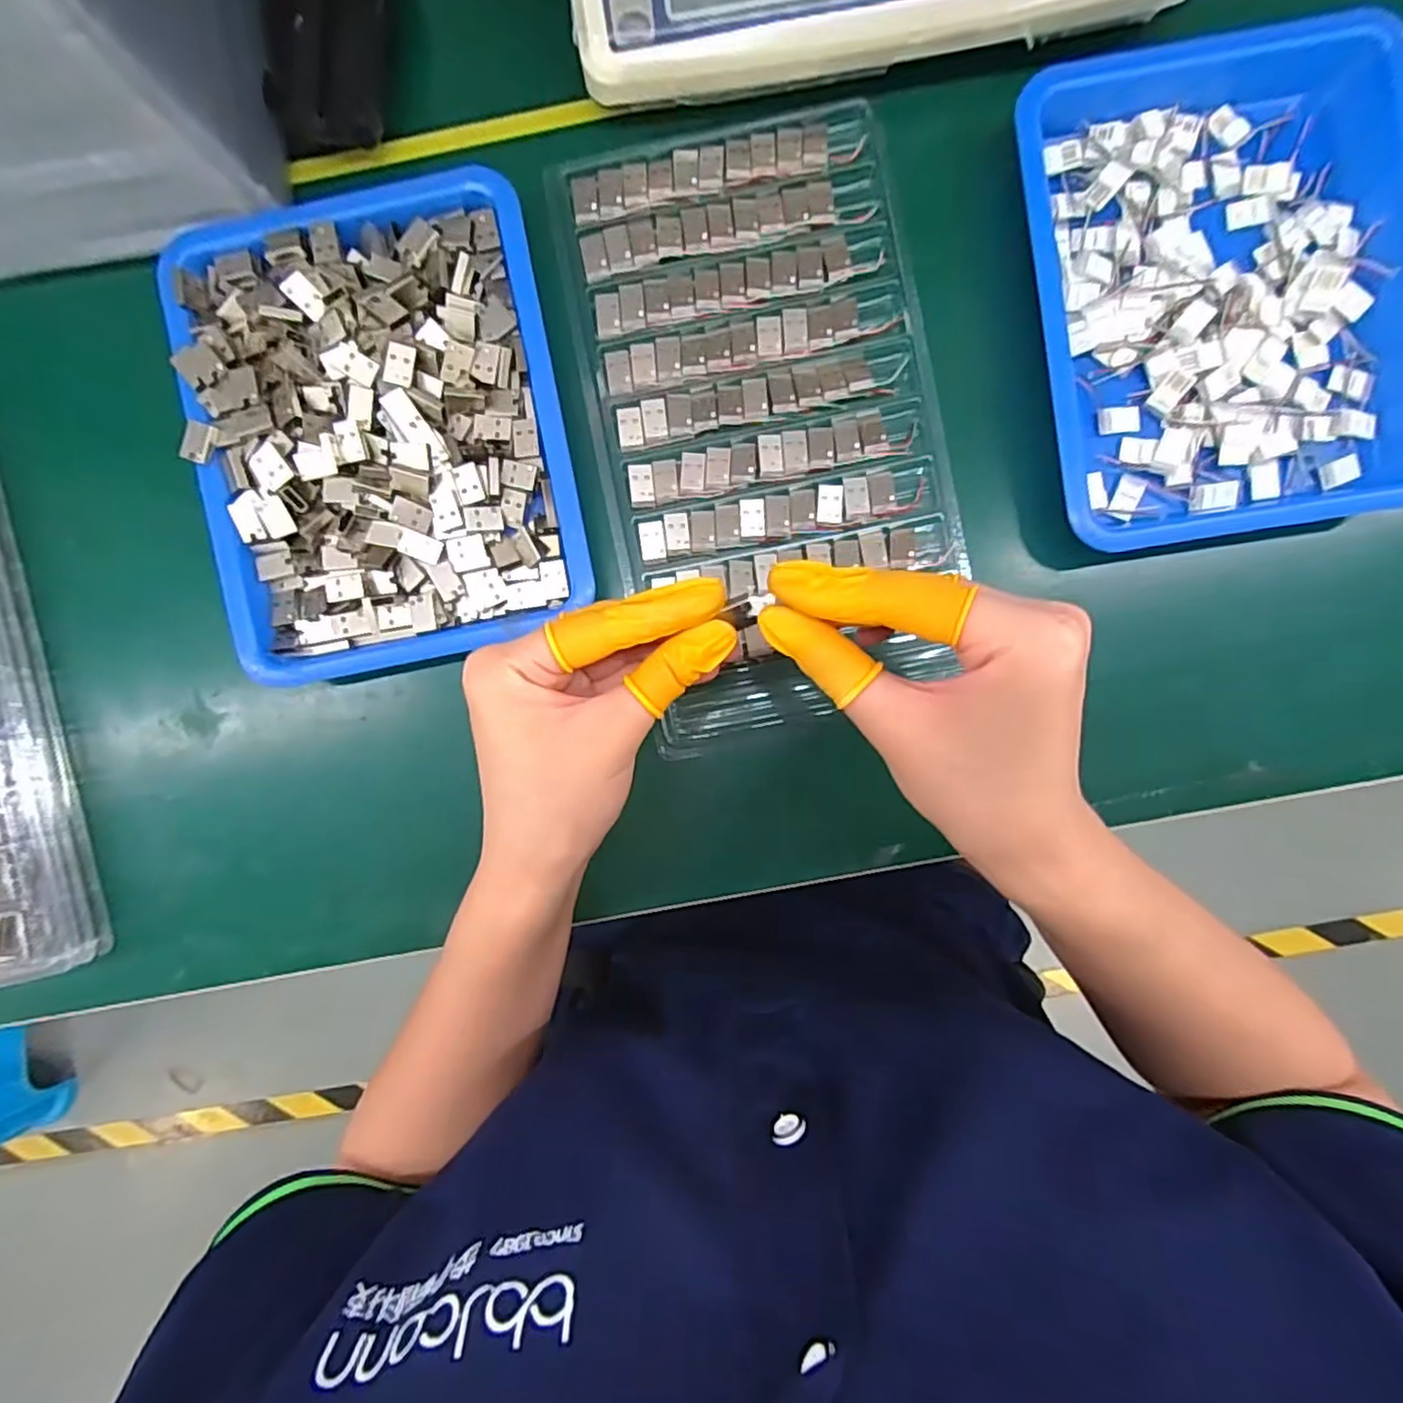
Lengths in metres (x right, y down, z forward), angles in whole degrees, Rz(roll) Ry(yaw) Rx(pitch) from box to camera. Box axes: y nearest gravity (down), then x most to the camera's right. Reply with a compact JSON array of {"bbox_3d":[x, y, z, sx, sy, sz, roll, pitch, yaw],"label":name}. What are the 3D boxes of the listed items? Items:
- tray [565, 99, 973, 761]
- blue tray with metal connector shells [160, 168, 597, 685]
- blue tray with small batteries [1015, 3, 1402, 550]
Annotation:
[{"bbox_3d":[0.036,-0.130,0.326,0.159,0.009,0.286,-10,92,2],"label":"tray"},{"bbox_3d":[-0.150,-0.128,0.318,0.170,0.032,0.212,-11,92,2],"label":"blue tray with metal connector shells"},{"bbox_3d":[0.239,-0.191,0.312,0.169,0.033,0.221,-7,92,2],"label":"blue tray with small batteries"}]

